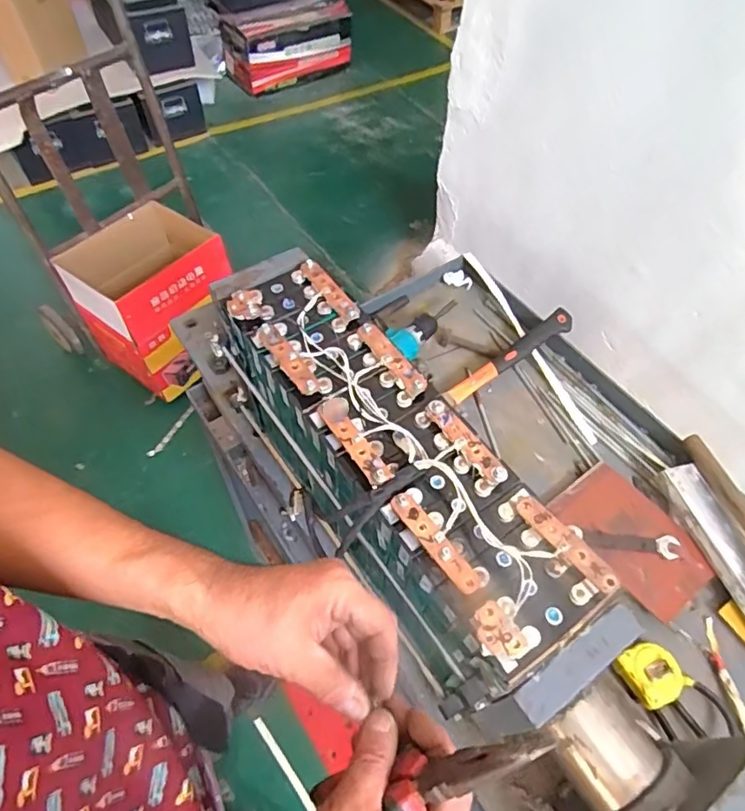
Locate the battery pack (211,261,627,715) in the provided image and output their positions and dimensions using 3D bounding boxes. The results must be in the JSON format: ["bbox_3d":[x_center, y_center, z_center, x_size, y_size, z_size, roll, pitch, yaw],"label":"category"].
[{"bbox_3d":[0.005,0.046,0.592,0.182,0.097,0.506,-31,63,-21],"label":"battery pack"}]

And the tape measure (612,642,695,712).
[{"bbox_3d":[0.358,0.339,0.707,0.084,0.032,0.079,-28,62,-20],"label":"tape measure"}]

